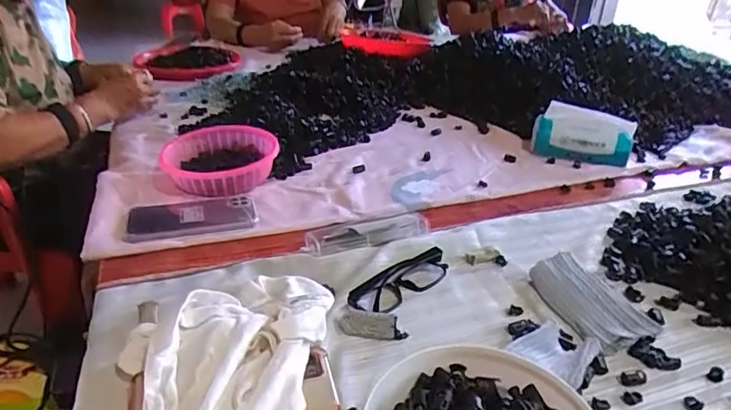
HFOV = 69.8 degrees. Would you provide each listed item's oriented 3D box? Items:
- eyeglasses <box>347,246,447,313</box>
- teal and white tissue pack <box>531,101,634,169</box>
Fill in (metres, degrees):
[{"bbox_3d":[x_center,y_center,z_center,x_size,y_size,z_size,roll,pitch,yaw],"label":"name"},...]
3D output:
[{"bbox_3d":[0.042,0.084,0.580,0.039,0.019,0.132,25,36,38],"label":"eyeglasses"},{"bbox_3d":[0.389,-0.126,0.948,0.169,0.107,0.048,16,-9,30],"label":"teal and white tissue pack"}]

